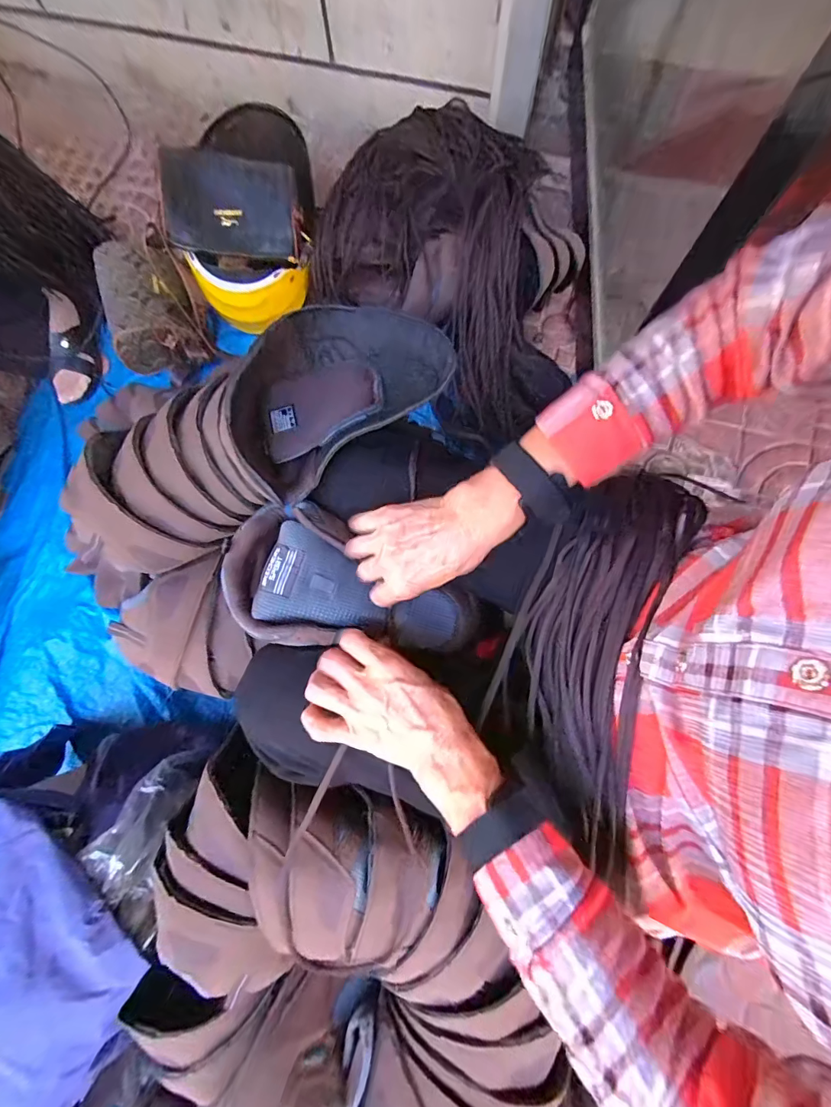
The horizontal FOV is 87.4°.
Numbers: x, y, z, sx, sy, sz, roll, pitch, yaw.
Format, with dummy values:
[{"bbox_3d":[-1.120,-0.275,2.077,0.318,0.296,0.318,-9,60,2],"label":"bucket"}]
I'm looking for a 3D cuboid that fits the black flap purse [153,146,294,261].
[{"bbox_3d":[-0.305,-0.576,0.718,0.199,0.020,0.139,-4,109,-15],"label":"black flap purse"}]

